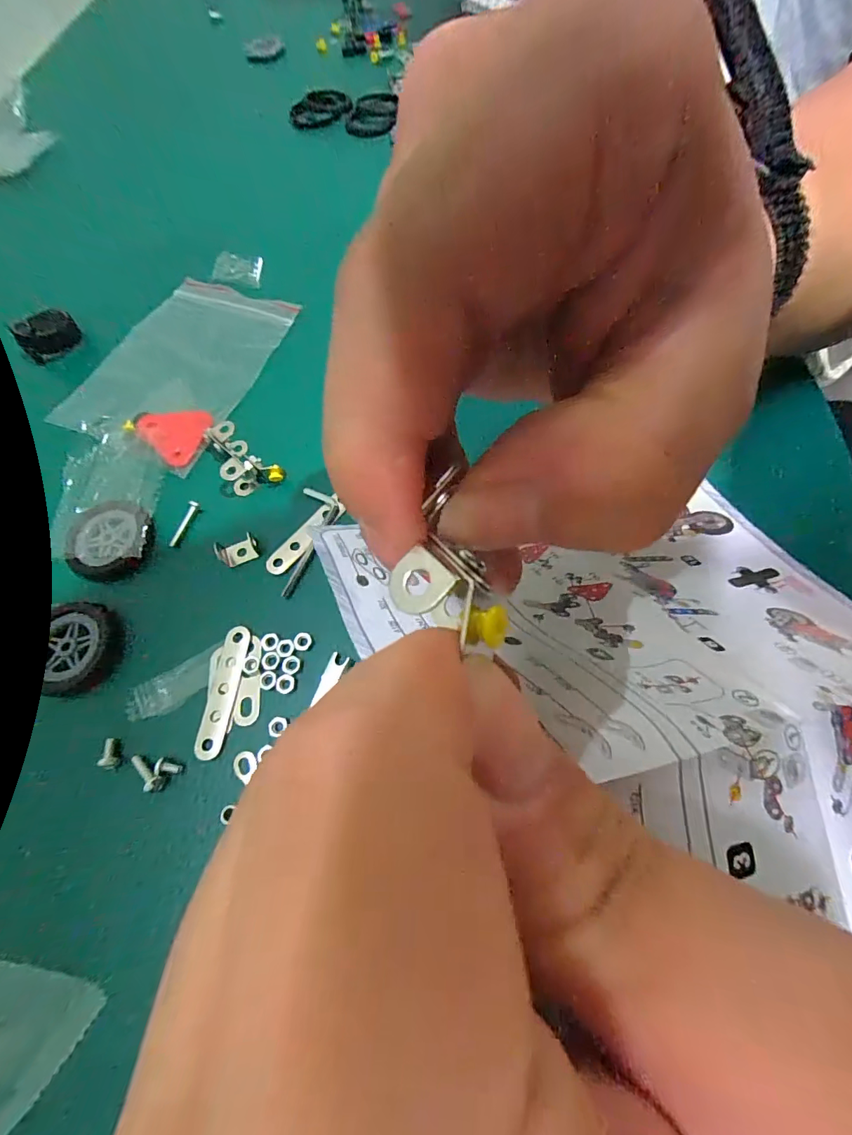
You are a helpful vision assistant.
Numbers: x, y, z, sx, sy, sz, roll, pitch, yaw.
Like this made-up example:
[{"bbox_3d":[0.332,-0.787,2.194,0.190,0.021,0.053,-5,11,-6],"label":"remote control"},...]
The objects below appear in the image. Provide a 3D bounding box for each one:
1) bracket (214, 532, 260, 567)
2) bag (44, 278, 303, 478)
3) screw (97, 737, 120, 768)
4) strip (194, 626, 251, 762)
[{"bbox_3d":[-0.083,-0.008,0.196,0.019,0.006,0.012,-12,63,-1],"label":"bracket"},{"bbox_3d":[-0.129,-0.108,0.240,0.080,0.009,0.114,20,68,8],"label":"bag"},{"bbox_3d":[-0.115,0.067,0.165,0.006,0.004,0.010,-17,54,-7],"label":"screw"},{"bbox_3d":[-0.077,0.046,0.172,0.011,0.004,0.048,3,64,7],"label":"strip"}]

